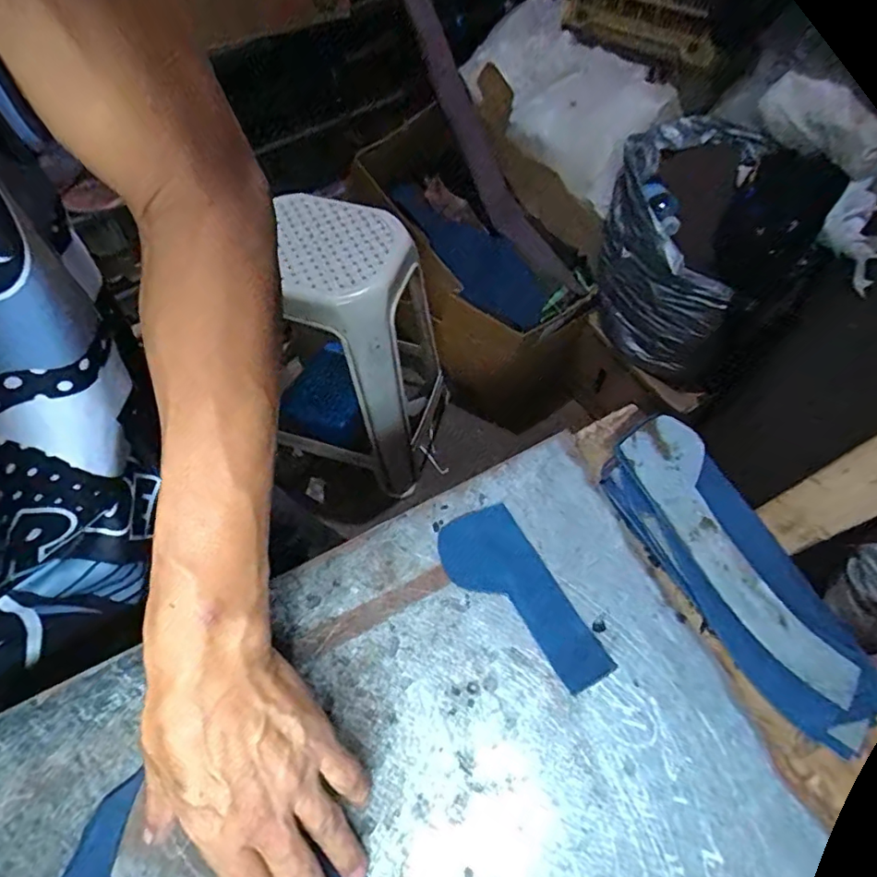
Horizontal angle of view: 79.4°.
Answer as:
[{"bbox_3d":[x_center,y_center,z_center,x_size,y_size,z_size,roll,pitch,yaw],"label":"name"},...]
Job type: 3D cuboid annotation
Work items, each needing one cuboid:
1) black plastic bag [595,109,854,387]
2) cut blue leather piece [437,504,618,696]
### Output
[{"bbox_3d":[0.563,-0.426,1.166,0.415,0.402,0.392,36,67,17],"label":"black plastic bag"},{"bbox_3d":[0.056,0.110,0.366,0.061,0.012,0.137,-29,67,-17],"label":"cut blue leather piece"}]

